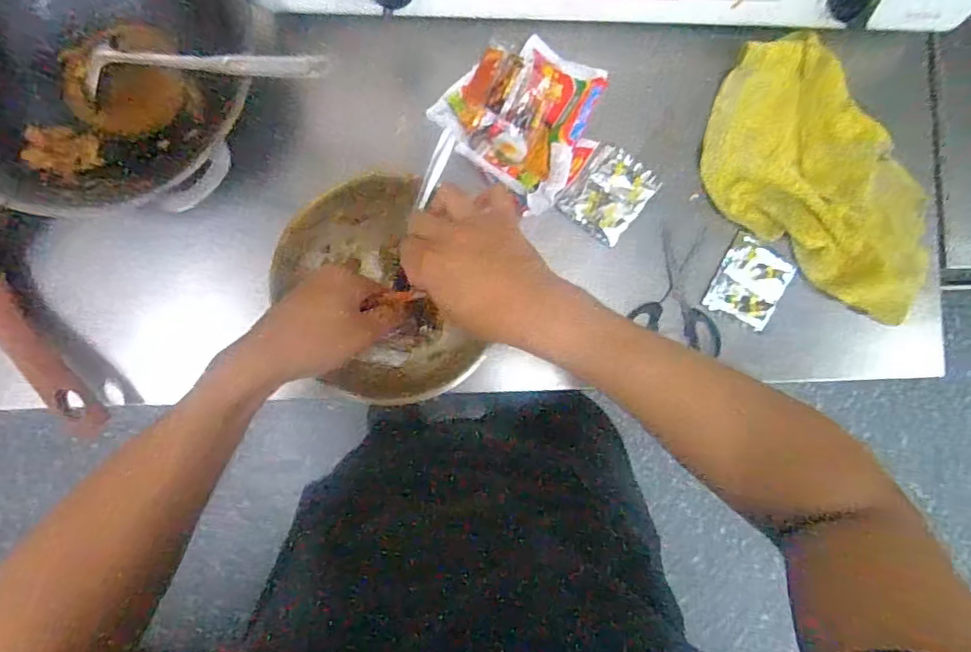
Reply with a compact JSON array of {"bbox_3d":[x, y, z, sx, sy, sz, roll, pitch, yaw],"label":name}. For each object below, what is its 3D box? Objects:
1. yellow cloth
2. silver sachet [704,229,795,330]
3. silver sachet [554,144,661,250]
[{"bbox_3d":[0.348,-0.143,0.576,0.292,0.027,0.178,40,86,-2],"label":"yellow cloth"},{"bbox_3d":[0.264,-0.043,0.571,0.064,0.015,0.076,28,86,-3],"label":"silver sachet"},{"bbox_3d":[0.123,-0.131,0.572,0.073,0.013,0.088,36,86,-2],"label":"silver sachet"}]

